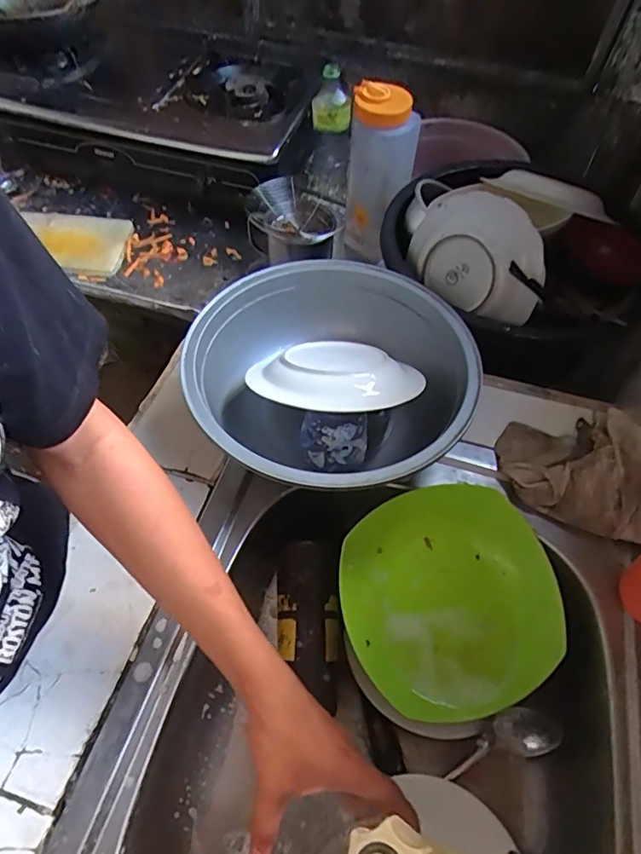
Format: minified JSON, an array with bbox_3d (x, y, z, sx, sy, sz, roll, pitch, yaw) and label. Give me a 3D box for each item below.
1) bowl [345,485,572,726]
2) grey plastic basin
[{"bbox_3d":[0.132,0.169,0.525,0.212,0.050,0.210,-11,57,-9],"label":"bowl"},{"bbox_3d":[0.008,-0.048,0.575,0.294,0.102,0.297,1,56,-1],"label":"grey plastic basin"}]

